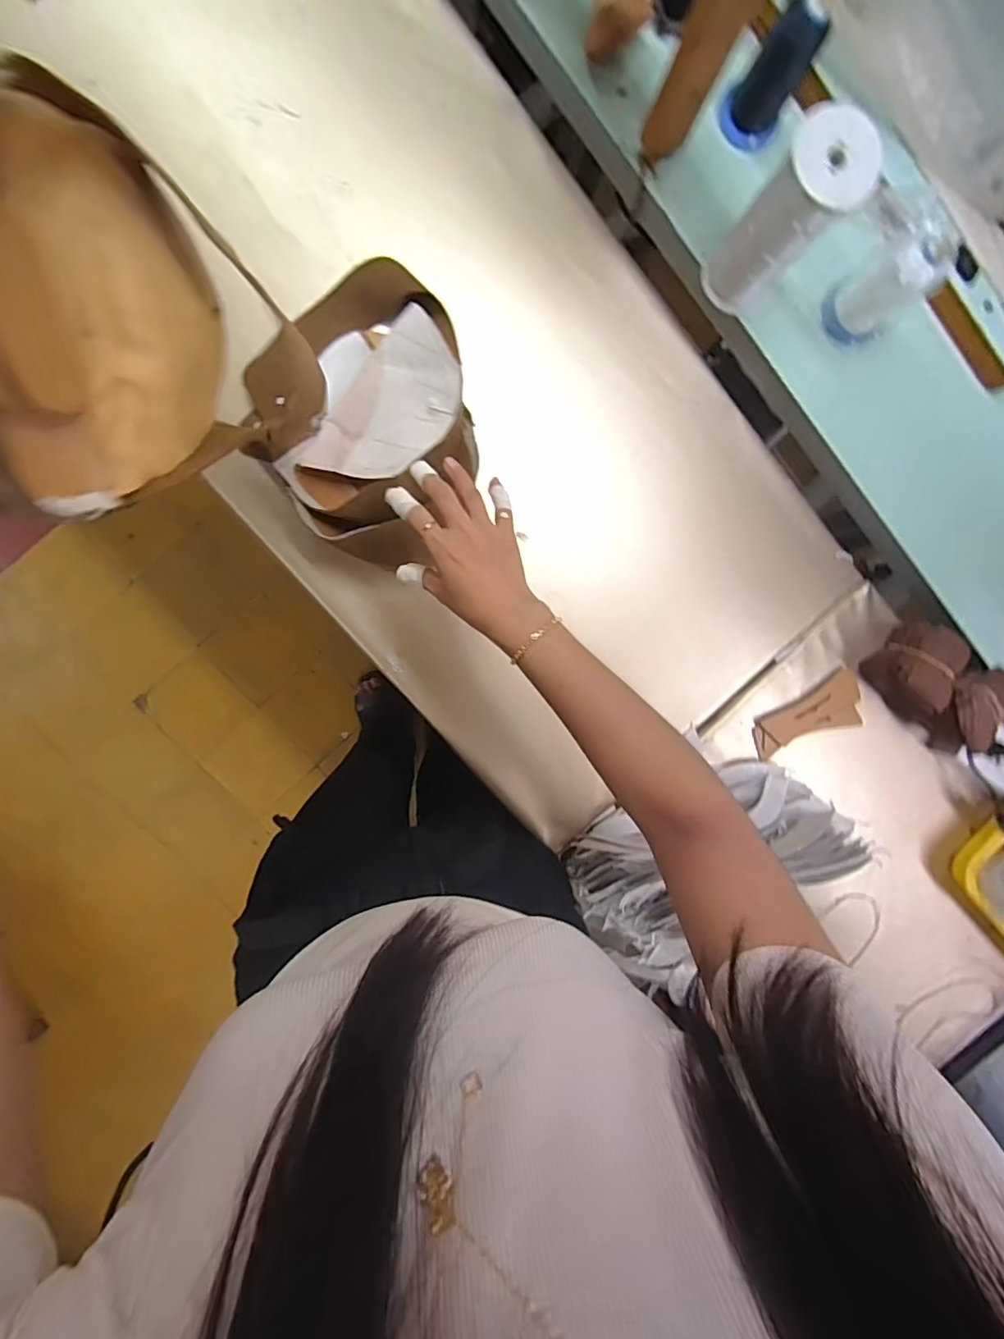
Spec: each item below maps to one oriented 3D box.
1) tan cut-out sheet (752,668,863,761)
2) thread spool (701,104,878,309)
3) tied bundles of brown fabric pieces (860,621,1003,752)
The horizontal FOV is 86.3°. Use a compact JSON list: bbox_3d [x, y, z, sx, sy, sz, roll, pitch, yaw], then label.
[{"bbox_3d":[0.385,0.056,0.676,0.146,0.007,0.071,-18,95,-1],"label":"tan cut-out sheet"},{"bbox_3d":[0.274,-0.437,0.526,0.079,0.150,0.078,38,91,-9],"label":"thread spool"},{"bbox_3d":[0.530,0.020,0.645,0.155,0.075,0.095,38,91,-9],"label":"tied bundles of brown fabric pieces"}]

